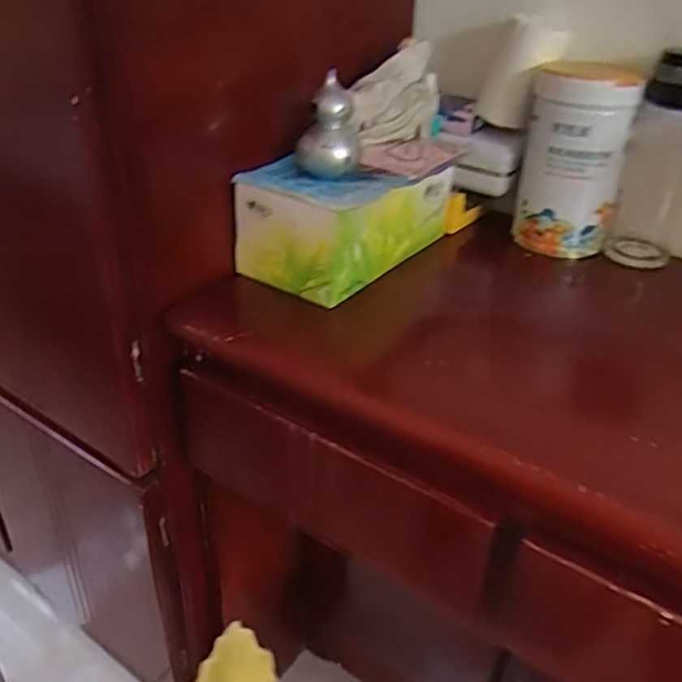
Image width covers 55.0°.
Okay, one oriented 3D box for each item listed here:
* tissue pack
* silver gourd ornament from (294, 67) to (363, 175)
[{"bbox_3d":[0.014,-0.141,0.710,0.139,0.101,0.243,25,39,32],"label":"tissue pack"},{"bbox_3d":[-0.013,-0.209,0.647,0.055,0.081,0.048,-16,36,-27],"label":"silver gourd ornament"}]

